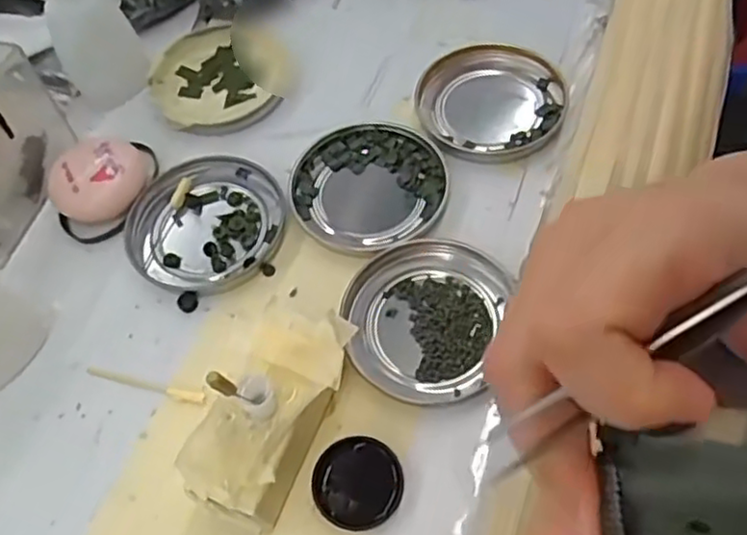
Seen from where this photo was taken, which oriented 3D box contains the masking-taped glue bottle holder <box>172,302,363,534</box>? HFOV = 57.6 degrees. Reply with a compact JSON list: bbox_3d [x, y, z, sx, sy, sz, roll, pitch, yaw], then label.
[{"bbox_3d":[-0.038,0.058,0.272,0.040,0.041,0.085,18,63,14],"label":"masking-taped glue bottle holder"}]

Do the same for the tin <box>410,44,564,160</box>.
[{"bbox_3d":[0.062,-0.090,0.368,0.077,0.007,0.078,-2,60,3],"label":"tin"}]

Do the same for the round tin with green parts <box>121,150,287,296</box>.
[{"bbox_3d":[-0.086,-0.023,0.345,0.079,0.008,0.076,-2,60,3],"label":"round tin with green parts"}]

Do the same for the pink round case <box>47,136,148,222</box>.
[{"bbox_3d":[-0.142,-0.047,0.353,0.044,0.023,0.049,15,62,13],"label":"pink round case"}]

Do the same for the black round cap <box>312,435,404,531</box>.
[{"bbox_3d":[-0.006,0.086,0.273,0.035,0.004,0.035,-2,60,3],"label":"black round cap"}]

